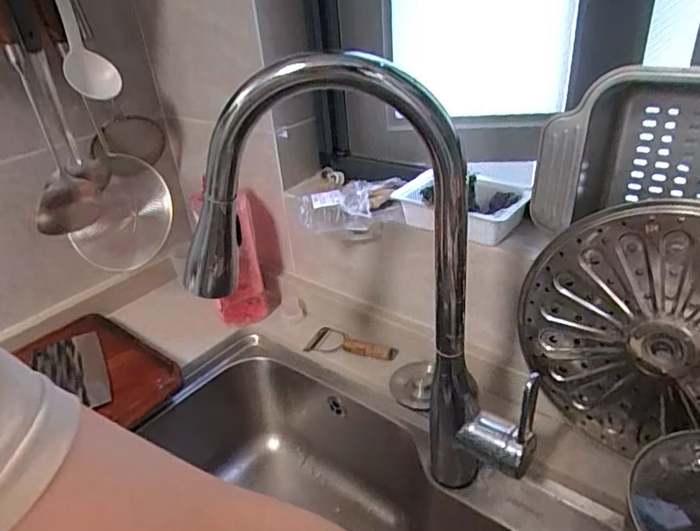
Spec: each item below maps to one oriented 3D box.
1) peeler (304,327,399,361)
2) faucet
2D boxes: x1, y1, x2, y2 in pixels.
[{"bbox_3d":[0.004,0.116,0.758,0.138,0.022,0.051,9,33,23],"label":"peeler"},{"bbox_3d":[0.001,0.020,0.492,0.351,0.412,0.067,3,31,14],"label":"faucet"}]

